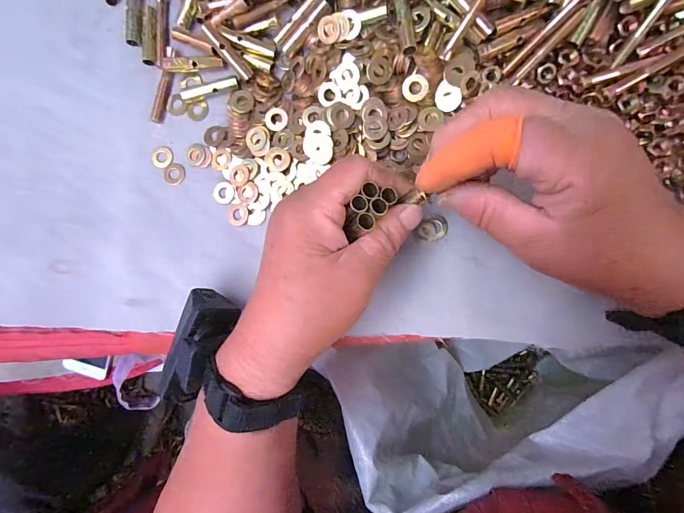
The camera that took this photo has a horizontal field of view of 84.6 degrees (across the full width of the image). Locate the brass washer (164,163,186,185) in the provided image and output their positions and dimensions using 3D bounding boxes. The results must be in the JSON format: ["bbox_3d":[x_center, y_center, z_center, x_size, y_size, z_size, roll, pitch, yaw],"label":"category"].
[{"bbox_3d":[-0.128,-0.063,0.284,0.018,0.004,0.016,22,91,9],"label":"brass washer"}]

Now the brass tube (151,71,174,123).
[{"bbox_3d":[-0.137,-0.122,0.287,0.007,0.007,0.040,13,90,9],"label":"brass tube"}]

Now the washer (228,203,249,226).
[{"bbox_3d":[-0.076,-0.030,0.274,0.016,0.004,0.016,0,88,9],"label":"washer"}]

